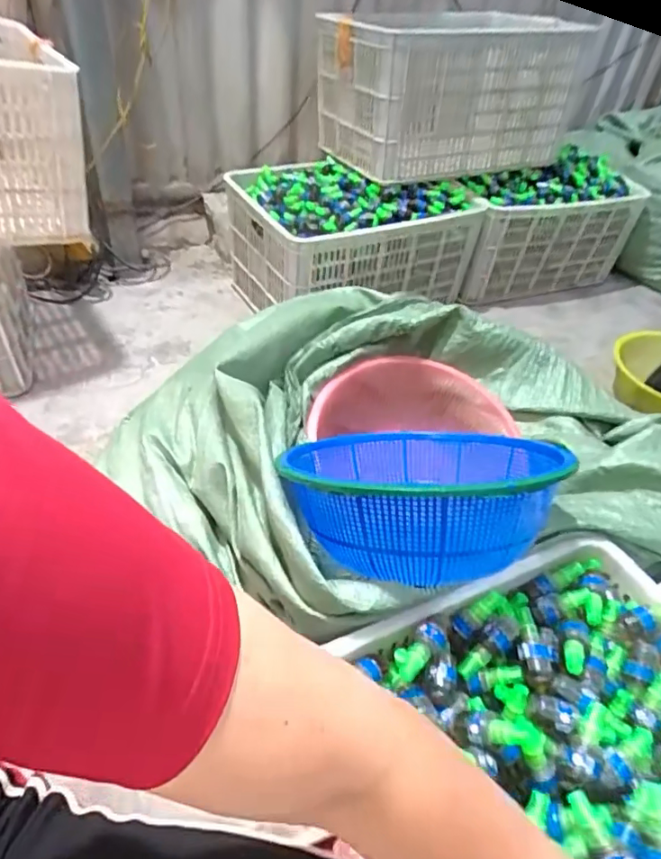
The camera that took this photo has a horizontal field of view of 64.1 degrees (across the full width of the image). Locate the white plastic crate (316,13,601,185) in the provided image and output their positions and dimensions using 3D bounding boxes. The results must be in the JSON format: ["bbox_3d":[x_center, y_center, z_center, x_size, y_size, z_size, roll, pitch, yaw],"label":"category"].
[{"bbox_3d":[0.305,-0.898,1.396,0.669,0.317,0.462,-20,50,-26],"label":"white plastic crate"}]

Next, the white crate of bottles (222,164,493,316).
[{"bbox_3d":[0.057,-0.544,1.459,0.603,0.295,0.412,-16,49,-23],"label":"white crate of bottles"}]

